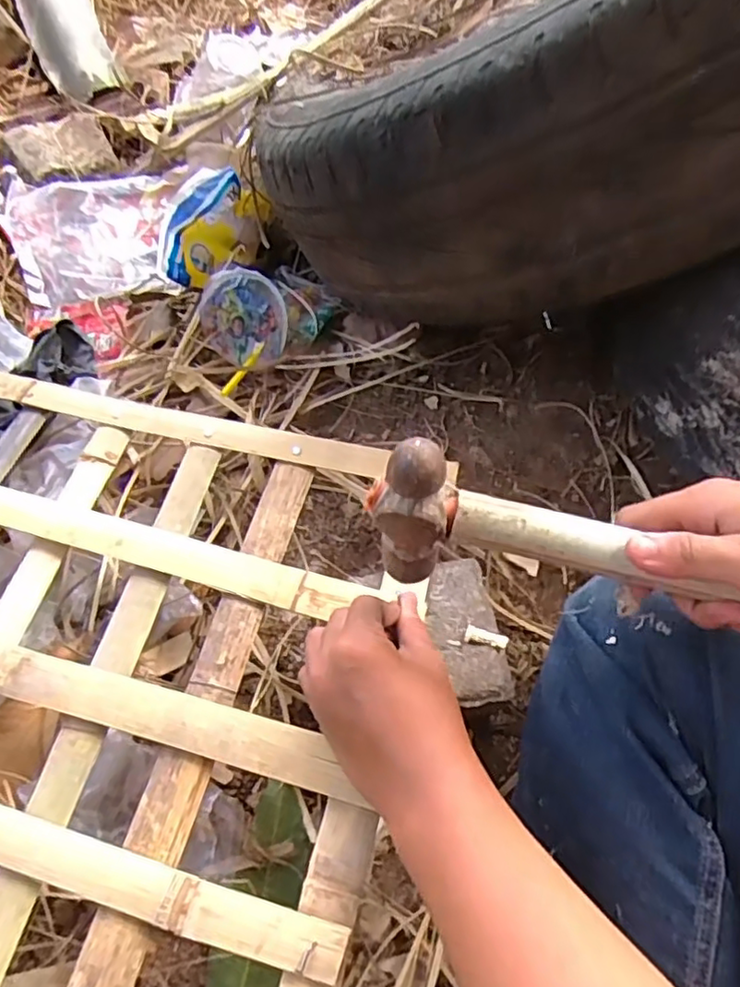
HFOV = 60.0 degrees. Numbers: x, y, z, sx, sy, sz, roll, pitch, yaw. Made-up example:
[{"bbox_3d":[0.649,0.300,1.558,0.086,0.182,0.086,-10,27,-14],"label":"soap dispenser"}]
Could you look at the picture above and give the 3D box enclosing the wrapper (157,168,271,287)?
[{"bbox_3d":[-0.168,-0.267,0.655,0.117,0.086,0.052,-37,67,-22],"label":"wrapper"}]

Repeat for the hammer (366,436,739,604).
[{"bbox_3d":[0.144,0.038,0.302,0.292,0.088,0.027,13,59,6],"label":"hammer"}]

